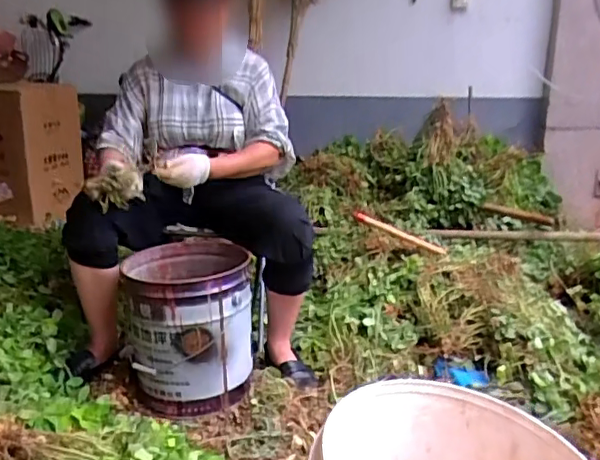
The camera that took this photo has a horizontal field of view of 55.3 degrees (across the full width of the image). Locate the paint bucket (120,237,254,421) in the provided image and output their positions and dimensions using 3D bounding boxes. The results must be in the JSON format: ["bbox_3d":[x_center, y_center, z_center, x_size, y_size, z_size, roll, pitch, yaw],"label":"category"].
[{"bbox_3d":[-0.261,0.211,1.348,0.279,0.284,0.288,-4,16,-17],"label":"paint bucket"}]

